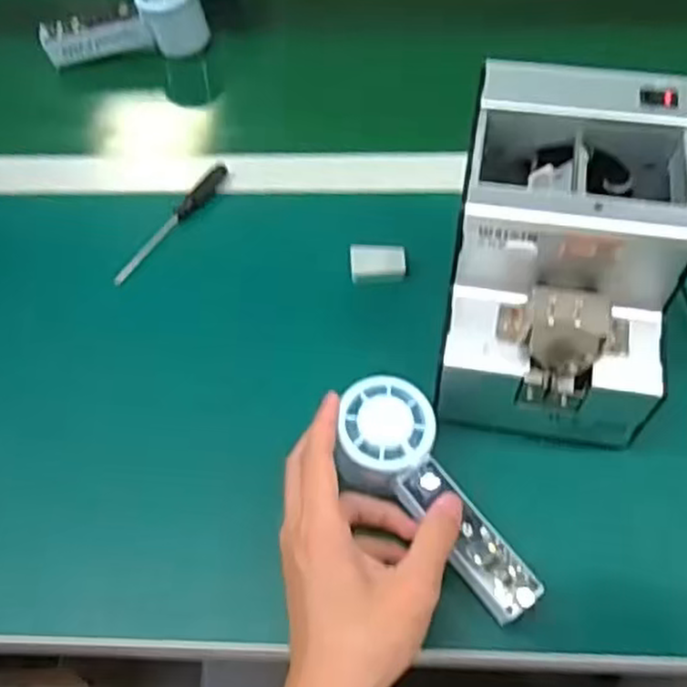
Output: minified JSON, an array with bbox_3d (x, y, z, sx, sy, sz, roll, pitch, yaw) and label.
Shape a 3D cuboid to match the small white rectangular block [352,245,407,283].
[{"bbox_3d":[0.026,-0.059,0.536,0.040,0.015,0.024,1,60,4],"label":"small white rectangular block"}]

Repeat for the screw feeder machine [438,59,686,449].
[{"bbox_3d":[0.133,-0.055,0.451,0.127,0.128,0.184,8,60,8],"label":"screw feeder machine"}]

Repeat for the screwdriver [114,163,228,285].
[{"bbox_3d":[-0.137,-0.096,0.577,0.016,0.018,0.130,33,67,20],"label":"screwdriver"}]

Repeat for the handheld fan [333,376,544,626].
[{"bbox_3d":[0.051,0.089,0.419,0.059,0.034,0.150,-35,76,-16],"label":"handheld fan"}]

